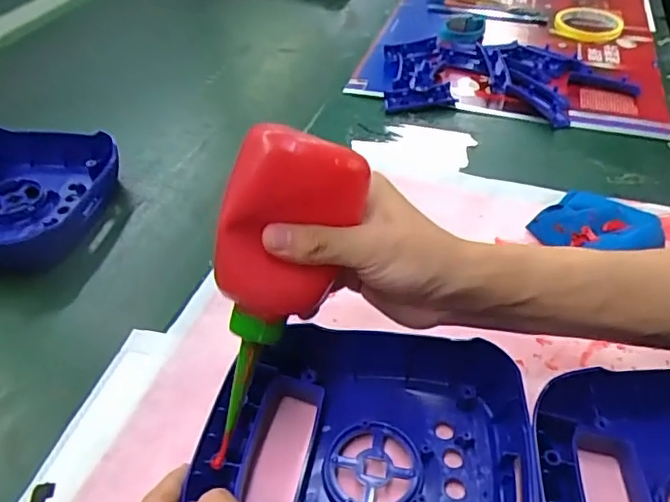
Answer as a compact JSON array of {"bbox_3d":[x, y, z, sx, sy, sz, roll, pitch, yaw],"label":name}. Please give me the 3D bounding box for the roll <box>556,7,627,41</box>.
[{"bbox_3d":[0.365,-0.326,0.811,0.093,0.014,0.098,0,43,0],"label":"roll"}]

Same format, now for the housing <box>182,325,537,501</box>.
[{"bbox_3d":[0.019,0.115,0.324,0.181,0.040,0.172,8,44,9],"label":"housing"}]

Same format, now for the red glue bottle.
[{"bbox_3d":[-0.033,0.020,0.298,0.052,0.164,0.048,23,16,23],"label":"red glue bottle"}]

